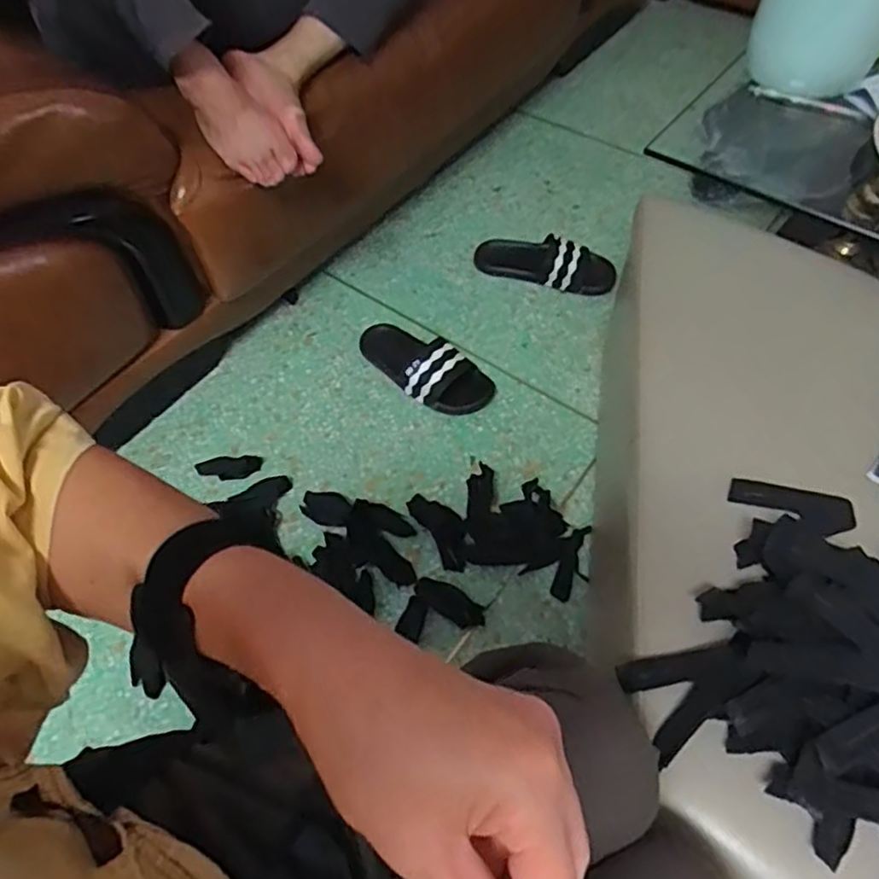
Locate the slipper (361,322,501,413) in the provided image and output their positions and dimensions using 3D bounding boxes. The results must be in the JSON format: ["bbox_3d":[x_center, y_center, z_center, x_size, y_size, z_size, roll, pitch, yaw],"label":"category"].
[{"bbox_3d":[-0.032,-0.124,1.099,0.251,0.059,0.102,28,63,17],"label":"slipper"}]

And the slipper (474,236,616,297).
[{"bbox_3d":[0.194,-0.326,1.214,0.257,0.055,0.084,17,60,11],"label":"slipper"}]

